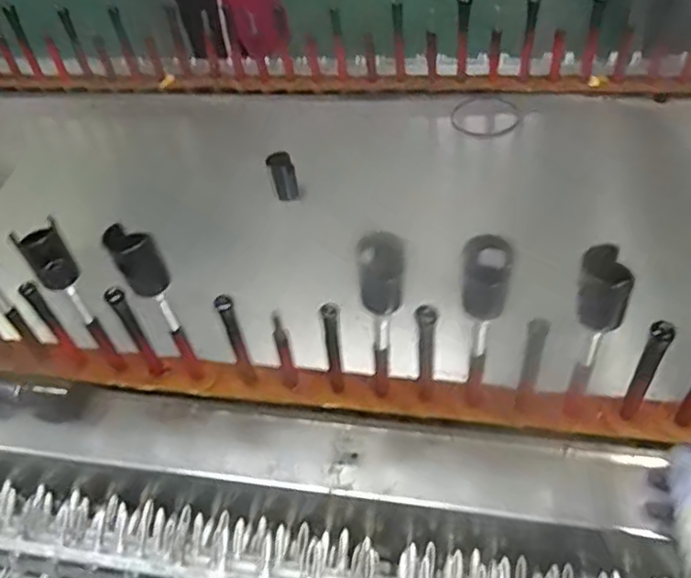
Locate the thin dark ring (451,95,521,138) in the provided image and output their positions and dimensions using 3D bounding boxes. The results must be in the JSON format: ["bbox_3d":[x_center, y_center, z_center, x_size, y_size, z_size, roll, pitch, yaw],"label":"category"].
[{"bbox_3d":[0.249,-0.306,1.117,0.118,0.071,0.013,7,18,4],"label":"thin dark ring"}]

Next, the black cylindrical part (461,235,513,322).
[{"bbox_3d":[0.121,-0.009,0.543,0.040,0.071,0.030,9,46,13],"label":"black cylindrical part"}]

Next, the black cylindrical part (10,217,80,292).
[{"bbox_3d":[-0.292,-0.031,0.618,0.039,0.060,0.032,-29,50,-23],"label":"black cylindrical part"}]

